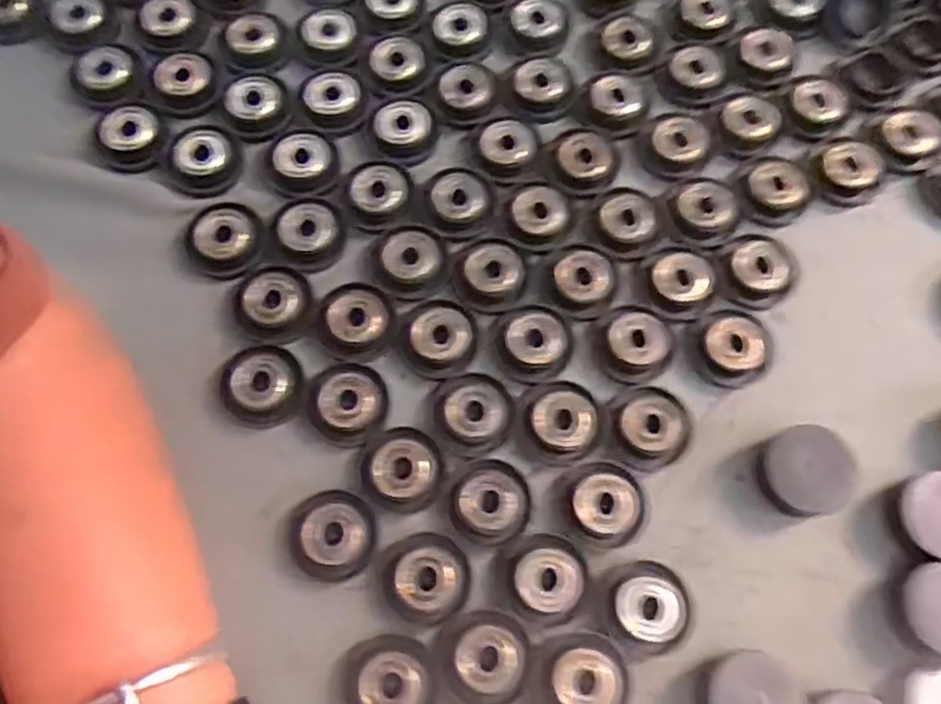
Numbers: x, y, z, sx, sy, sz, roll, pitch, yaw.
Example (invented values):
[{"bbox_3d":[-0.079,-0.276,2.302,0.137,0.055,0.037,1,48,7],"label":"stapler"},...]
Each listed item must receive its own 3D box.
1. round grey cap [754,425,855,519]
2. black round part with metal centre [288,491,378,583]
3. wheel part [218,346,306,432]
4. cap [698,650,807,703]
[{"bbox_3d":[0.126,0.045,0.282,0.030,0.017,0.032,0,71,-1],"label":"round grey cap"},{"bbox_3d":[-0.051,0.067,0.271,0.031,0.010,0.031,0,71,-1],"label":"black round part with metal centre"},{"bbox_3d":[-0.081,0.013,0.288,0.031,0.012,0.031,0,71,-1],"label":"wheel part"},{"bbox_3d":[0.097,0.120,0.257,0.031,0.013,0.032,0,71,-1],"label":"cap"}]

